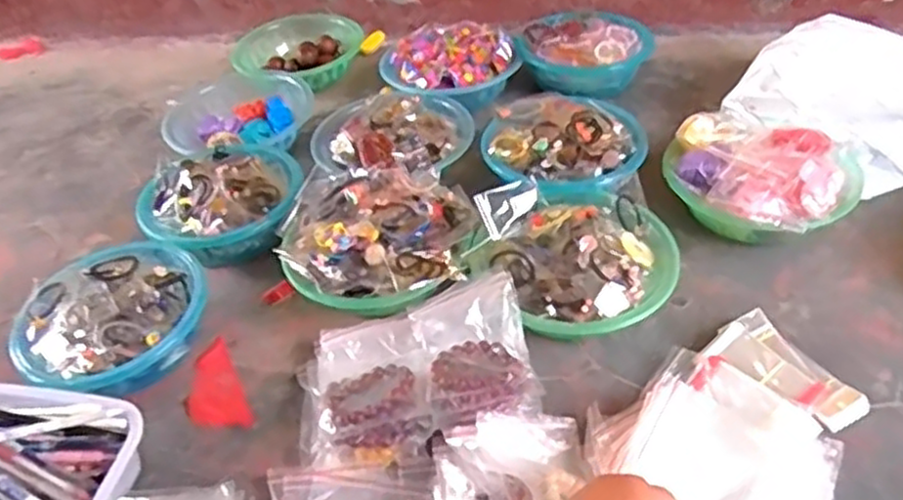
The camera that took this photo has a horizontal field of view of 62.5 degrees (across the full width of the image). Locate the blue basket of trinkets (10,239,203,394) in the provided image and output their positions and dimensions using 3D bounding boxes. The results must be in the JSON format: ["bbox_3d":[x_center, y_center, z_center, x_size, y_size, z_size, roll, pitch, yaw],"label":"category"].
[{"bbox_3d":[-0.402,0.075,0.908,0.212,0.068,0.220,-4,42,3],"label":"blue basket of trinkets"}]

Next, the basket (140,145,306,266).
[{"bbox_3d":[-0.322,-0.074,1.046,0.224,0.078,0.200,-13,42,-7],"label":"basket"}]

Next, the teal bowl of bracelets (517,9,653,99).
[{"bbox_3d":[0.224,-0.339,1.264,0.221,0.059,0.192,-1,42,6],"label":"teal bowl of bracelets"}]

